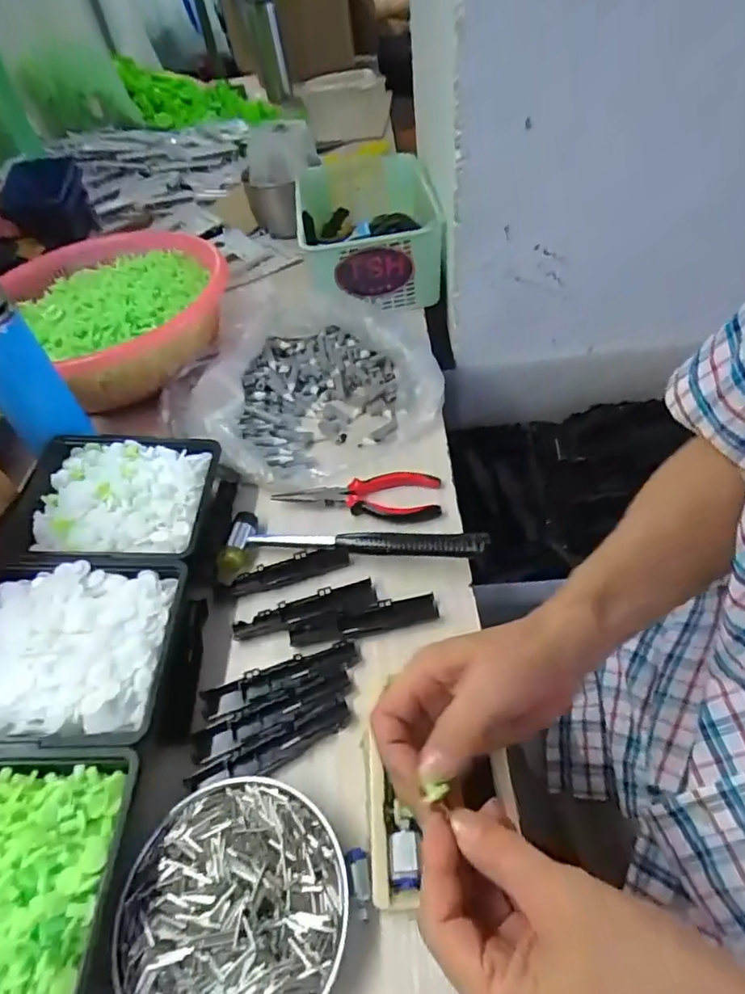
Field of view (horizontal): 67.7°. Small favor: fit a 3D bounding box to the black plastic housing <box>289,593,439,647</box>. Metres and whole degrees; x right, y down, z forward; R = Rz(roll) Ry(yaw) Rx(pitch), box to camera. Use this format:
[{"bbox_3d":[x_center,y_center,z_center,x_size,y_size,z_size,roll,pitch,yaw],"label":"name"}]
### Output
[{"bbox_3d":[-0.008,0.100,0.452,0.119,0.010,0.025,-11,47,-2],"label":"black plastic housing"}]

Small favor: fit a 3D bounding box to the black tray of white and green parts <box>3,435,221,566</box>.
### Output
[{"bbox_3d":[-0.231,0.009,0.513,0.162,0.062,0.140,-6,47,3],"label":"black tray of white and green parts"}]

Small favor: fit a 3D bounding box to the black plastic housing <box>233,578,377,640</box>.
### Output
[{"bbox_3d":[-0.056,0.094,0.464,0.119,0.009,0.025,-15,47,-5],"label":"black plastic housing"}]

